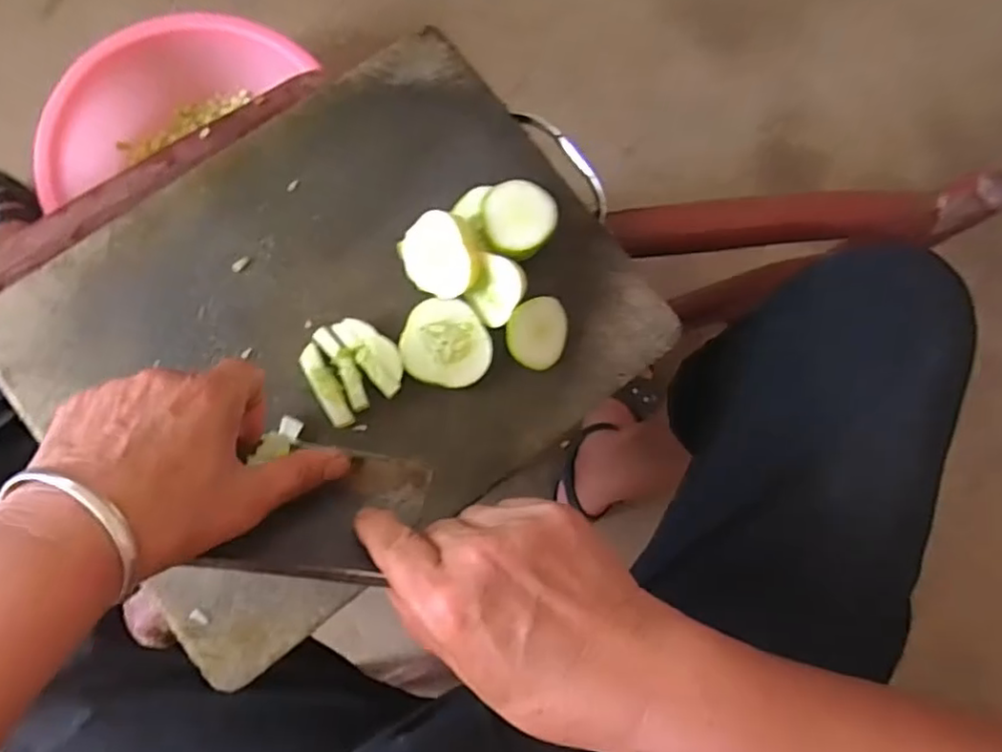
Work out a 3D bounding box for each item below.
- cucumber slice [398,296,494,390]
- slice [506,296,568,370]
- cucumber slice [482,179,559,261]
[{"bbox_3d":[-0.033,-0.020,0.395,0.054,0.004,0.052,12,83,-5],"label":"cucumber slice"},{"bbox_3d":[0.022,-0.027,0.399,0.039,0.009,0.043,11,94,-26],"label":"slice"},{"bbox_3d":[0.011,-0.096,0.393,0.044,0.010,0.045,1,84,-6],"label":"cucumber slice"}]

